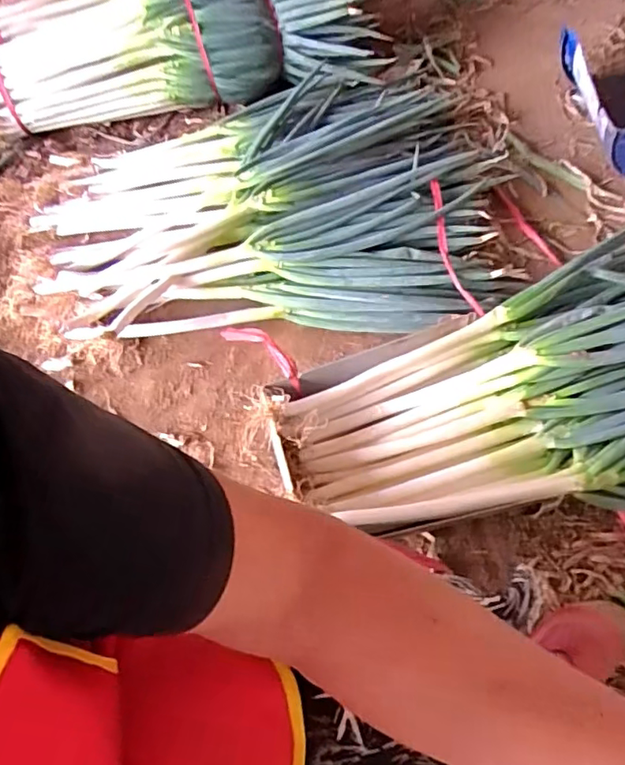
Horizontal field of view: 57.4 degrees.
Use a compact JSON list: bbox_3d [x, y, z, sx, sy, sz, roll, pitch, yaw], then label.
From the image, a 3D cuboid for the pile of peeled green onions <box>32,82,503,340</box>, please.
[{"bbox_3d":[-0.085,-0.392,1.132,0.894,0.106,0.661,-2,59,-3],"label":"pile of peeled green onions"}]

